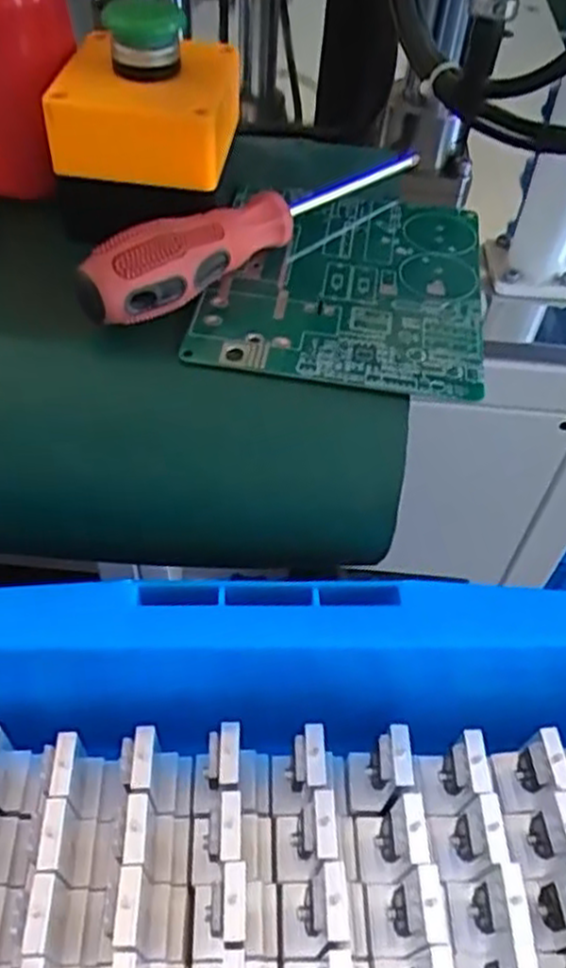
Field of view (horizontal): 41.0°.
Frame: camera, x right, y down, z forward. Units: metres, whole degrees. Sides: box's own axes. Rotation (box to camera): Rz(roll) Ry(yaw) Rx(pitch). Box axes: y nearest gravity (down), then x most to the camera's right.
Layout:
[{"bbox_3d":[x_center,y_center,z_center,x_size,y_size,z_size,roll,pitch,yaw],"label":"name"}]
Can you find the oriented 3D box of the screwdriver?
[{"bbox_3d":[-0.004,-0.125,0.343,0.025,0.030,0.195,39,59,24],"label":"screwdriver"}]

